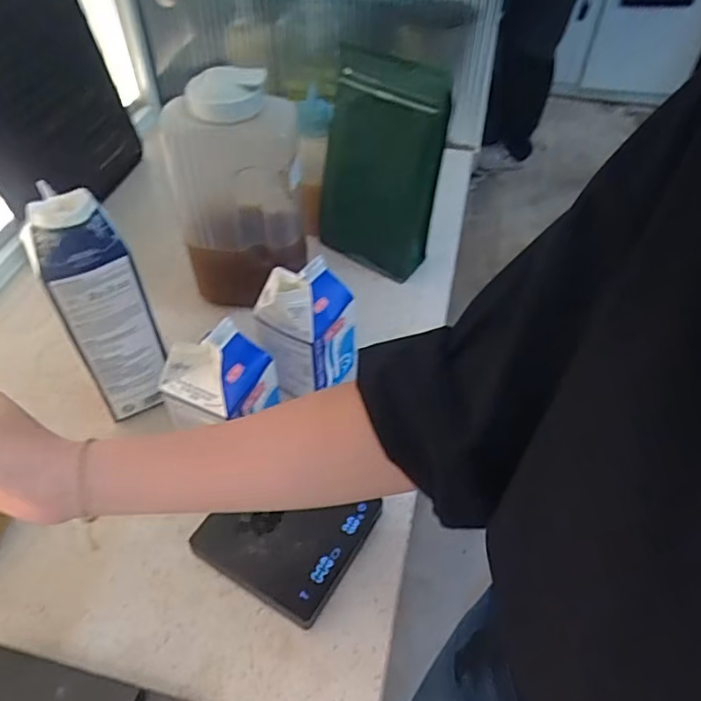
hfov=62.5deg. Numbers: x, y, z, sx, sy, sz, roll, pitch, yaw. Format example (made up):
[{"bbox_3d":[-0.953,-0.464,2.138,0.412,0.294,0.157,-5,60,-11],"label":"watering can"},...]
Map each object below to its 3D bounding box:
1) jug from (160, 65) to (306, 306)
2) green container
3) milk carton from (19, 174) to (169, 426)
[{"bbox_3d":[-0.118,-0.162,0.617,0.131,0.252,0.087,-6,49,-7],"label":"jug"},{"bbox_3d":[0.032,-0.204,0.680,0.138,0.246,0.066,14,50,10],"label":"green container"},{"bbox_3d":[-0.221,-0.040,0.516,0.074,0.226,0.069,-18,52,-18],"label":"milk carton"}]

